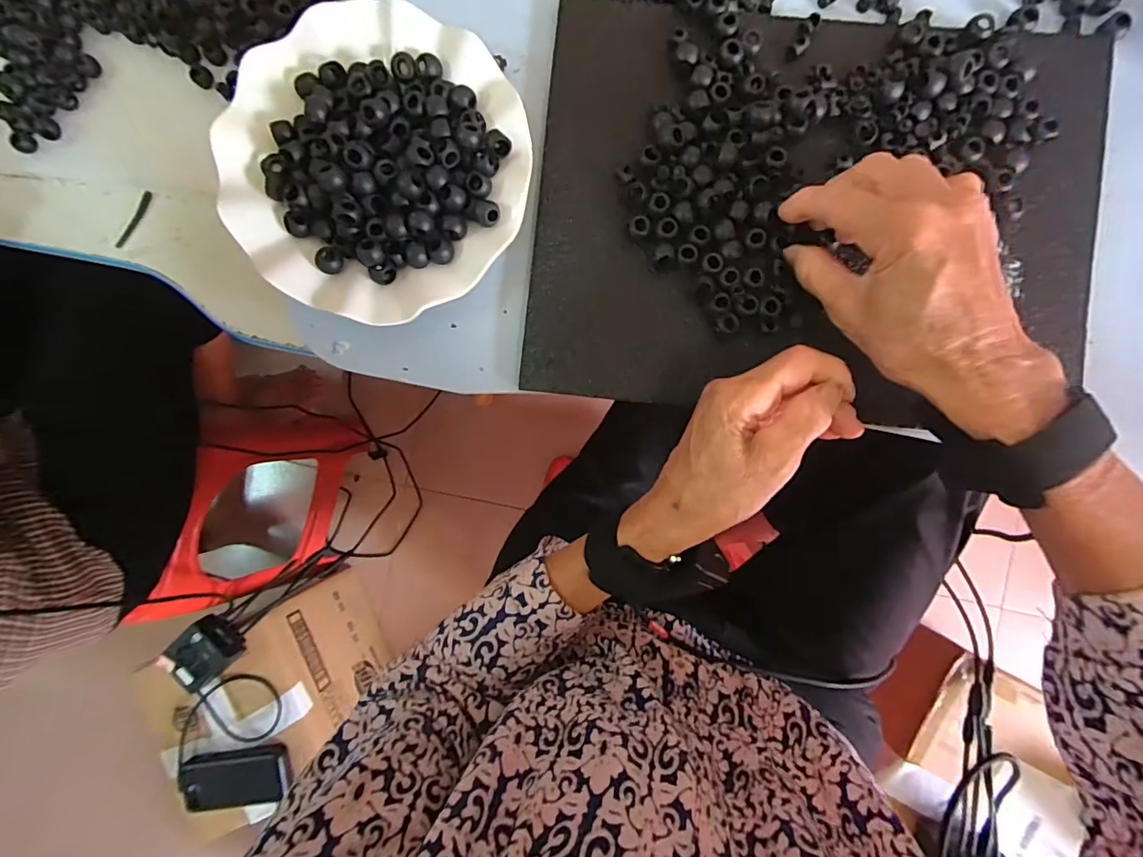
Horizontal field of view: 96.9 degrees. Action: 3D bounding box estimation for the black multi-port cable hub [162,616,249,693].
[{"bbox_3d":[-0.522,0.318,0.717,0.091,0.055,0.076,-42,88,3],"label":"black multi-port cable hub"}]

